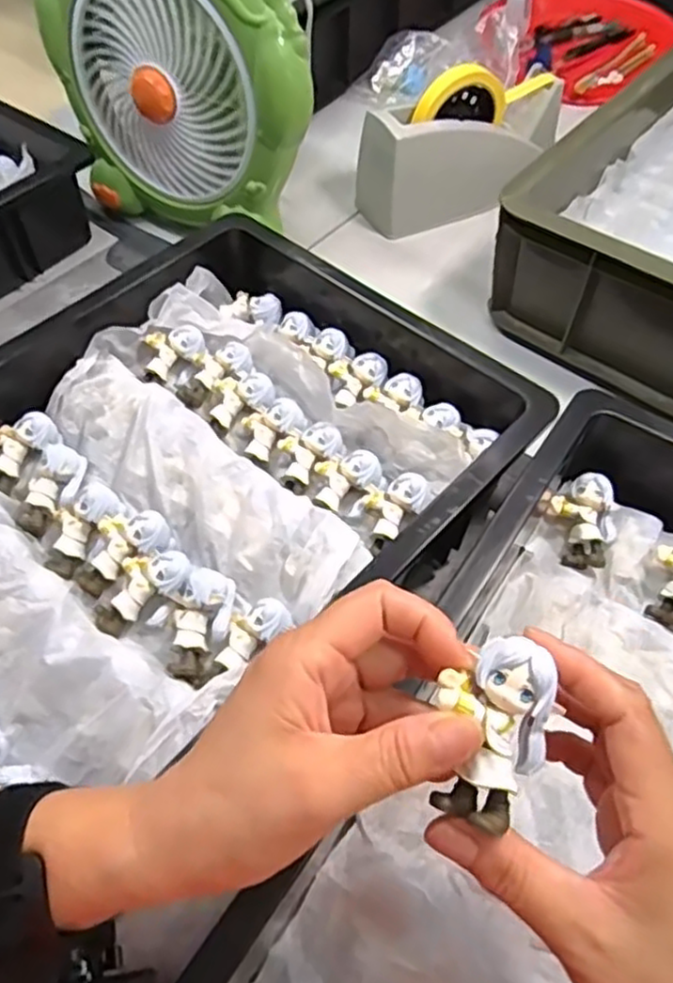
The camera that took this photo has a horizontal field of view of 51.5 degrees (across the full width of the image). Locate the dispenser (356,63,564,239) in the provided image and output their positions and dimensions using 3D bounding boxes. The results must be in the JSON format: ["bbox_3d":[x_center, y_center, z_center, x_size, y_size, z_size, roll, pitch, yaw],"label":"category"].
[{"bbox_3d":[0.124,-0.329,0.667,0.200,0.114,0.065,-16,57,-10],"label":"dispenser"}]

